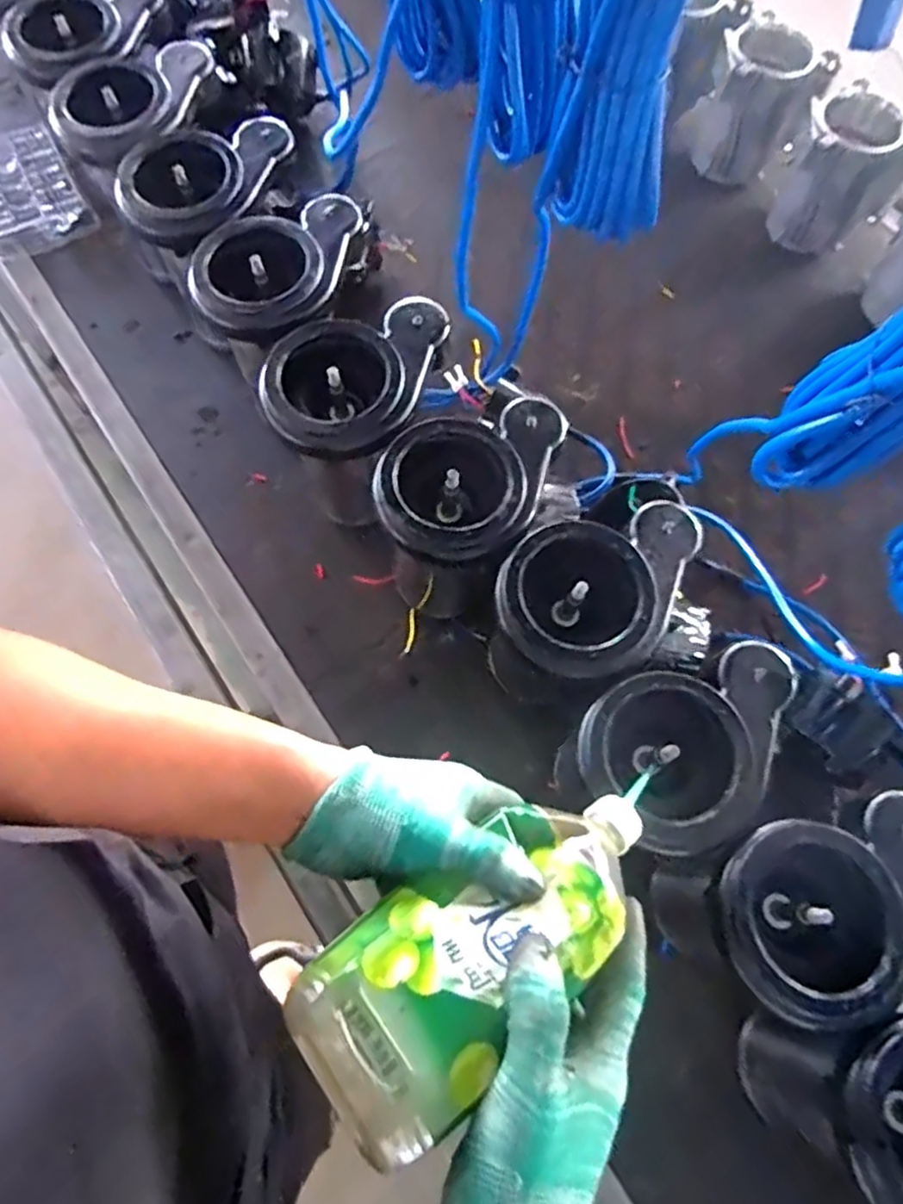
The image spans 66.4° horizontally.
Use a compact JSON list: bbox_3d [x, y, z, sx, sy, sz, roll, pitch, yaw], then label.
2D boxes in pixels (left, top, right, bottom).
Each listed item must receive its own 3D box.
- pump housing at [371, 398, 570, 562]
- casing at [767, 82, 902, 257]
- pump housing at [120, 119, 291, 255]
[{"bbox_3d":[0.014,-0.100,0.551,0.126,0.066,0.161,21,70,8],"label":"pump housing"},{"bbox_3d":[0.446,-0.482,0.790,0.117,0.140,0.083,40,74,14],"label":"casing"},{"bbox_3d":[-0.229,-0.402,0.643,0.125,0.042,0.167,34,73,12],"label":"pump housing"}]

